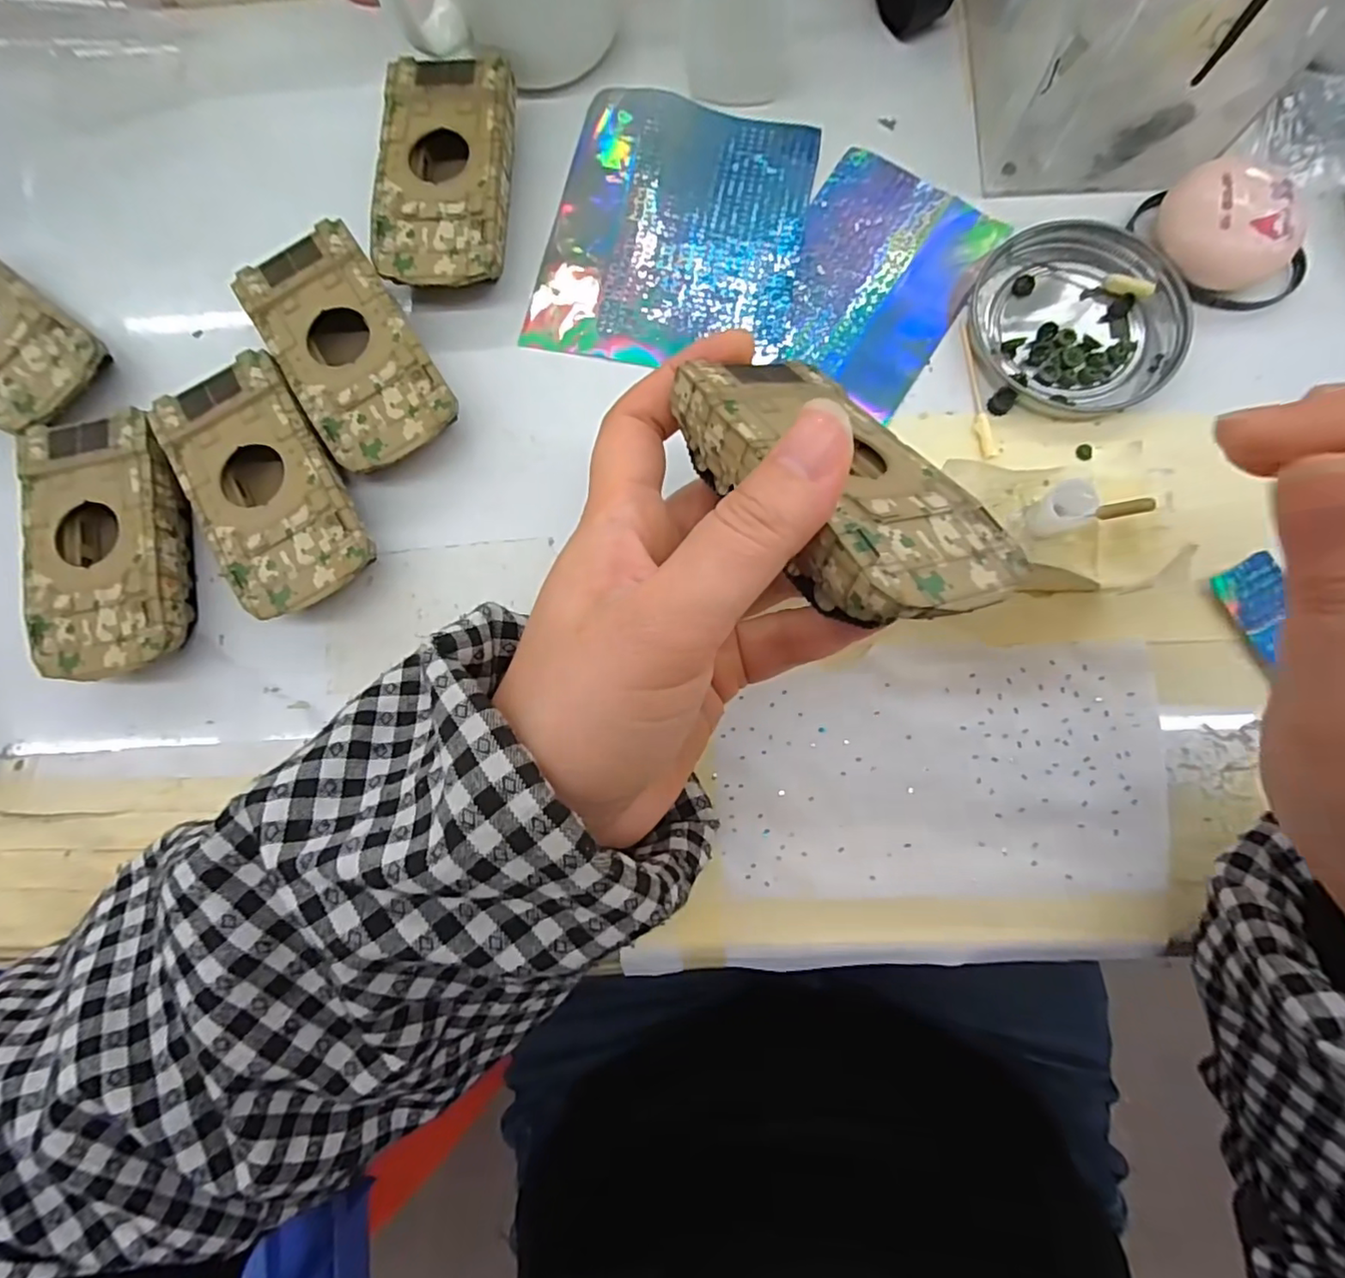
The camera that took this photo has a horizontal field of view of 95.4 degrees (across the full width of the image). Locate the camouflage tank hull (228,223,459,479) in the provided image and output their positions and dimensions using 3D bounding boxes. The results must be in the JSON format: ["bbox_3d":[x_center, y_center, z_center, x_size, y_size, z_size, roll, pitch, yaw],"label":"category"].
[{"bbox_3d":[-0.124,-0.110,0.242,0.049,0.024,0.093,-33,81,-1],"label":"camouflage tank hull"}]

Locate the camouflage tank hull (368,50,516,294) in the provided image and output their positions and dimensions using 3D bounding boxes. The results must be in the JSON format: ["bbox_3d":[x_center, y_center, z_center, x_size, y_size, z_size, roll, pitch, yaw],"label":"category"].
[{"bbox_3d":[-0.091,-0.186,0.252,0.052,0.024,0.096,1,82,4],"label":"camouflage tank hull"}]

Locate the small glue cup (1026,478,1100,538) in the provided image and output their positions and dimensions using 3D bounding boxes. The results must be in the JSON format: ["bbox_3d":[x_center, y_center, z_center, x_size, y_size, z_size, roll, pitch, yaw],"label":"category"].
[{"bbox_3d":[0.119,-0.040,0.188,0.012,0.019,0.012,-1,80,3],"label":"small glue cup"}]

